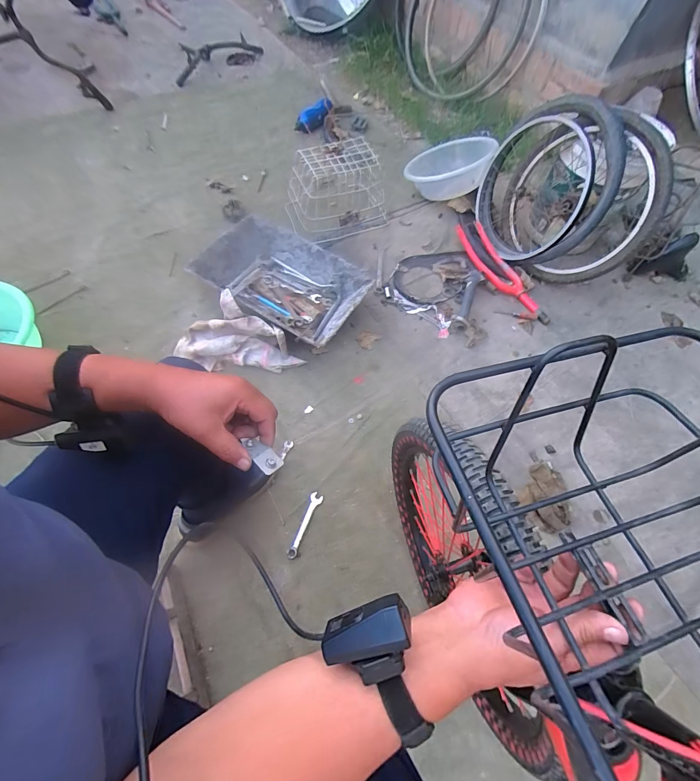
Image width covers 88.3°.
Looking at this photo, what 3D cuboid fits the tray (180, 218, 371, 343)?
[{"bbox_3d":[-0.210,-0.331,1.150,0.489,0.143,0.320,31,63,12],"label":"tray"}]

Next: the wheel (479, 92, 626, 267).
[{"bbox_3d":[0.629,-0.655,1.196,0.065,0.506,0.429,-19,66,-34],"label":"wheel"}]

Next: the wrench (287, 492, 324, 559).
[{"bbox_3d":[-0.105,0.320,0.857,0.031,0.004,0.155,23,62,-1],"label":"wrench"}]

